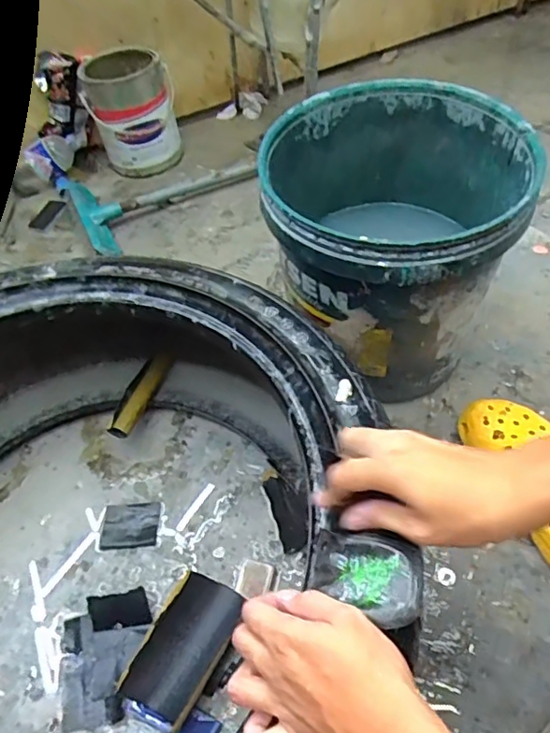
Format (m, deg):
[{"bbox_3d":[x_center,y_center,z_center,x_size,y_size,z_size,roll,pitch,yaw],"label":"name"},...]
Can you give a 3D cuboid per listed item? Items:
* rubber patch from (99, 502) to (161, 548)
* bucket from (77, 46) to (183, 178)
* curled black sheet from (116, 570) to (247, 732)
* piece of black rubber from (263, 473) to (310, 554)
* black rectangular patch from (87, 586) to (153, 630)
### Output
[{"bbox_3d":[-0.187,0.204,0.708,0.074,0.005,0.058,-3,52,4],"label":"rubber patch"},{"bbox_3d":[-0.302,-0.539,1.175,0.171,0.210,0.171,-3,52,4],"label":"bucket"},{"bbox_3d":[-0.094,0.293,0.580,0.080,0.028,0.136,32,68,-3],"label":"curled black sheet"},{"bbox_3d":[0.017,0.173,0.680,0.008,0.066,0.104,12,42,-34],"label":"piece of black rubber"},{"bbox_3d":[-0.178,0.276,0.626,0.066,0.047,0.013,-7,24,-8],"label":"black rectangular patch"}]

